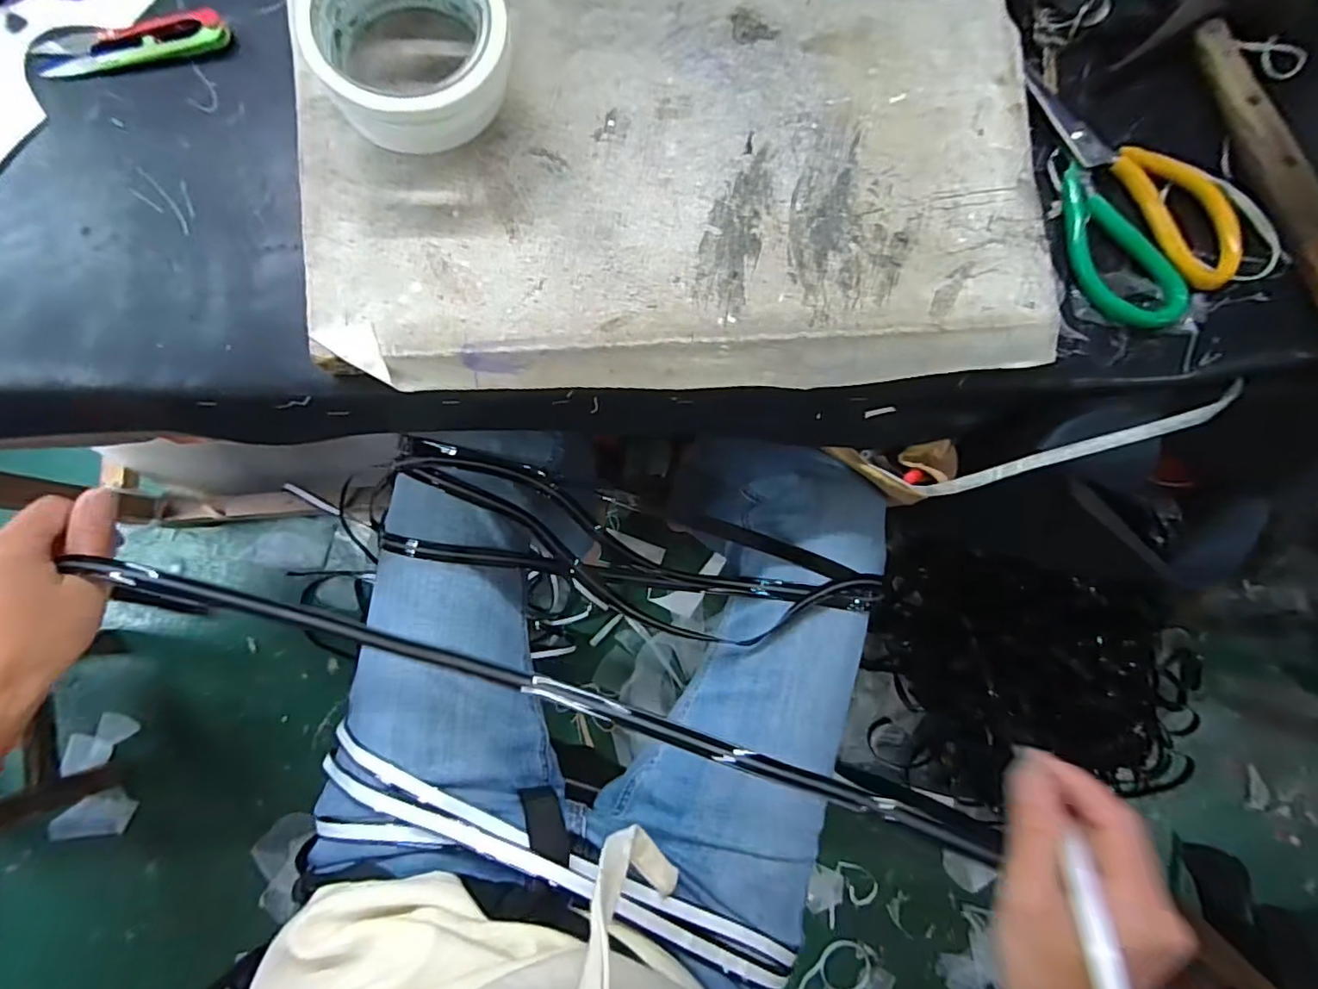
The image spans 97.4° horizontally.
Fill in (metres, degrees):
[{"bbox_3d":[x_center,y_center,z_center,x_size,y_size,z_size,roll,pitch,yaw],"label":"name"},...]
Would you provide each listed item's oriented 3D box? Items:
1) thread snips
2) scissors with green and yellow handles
[{"bbox_3d":[-0.293,-0.253,0.320,0.099,0.006,0.029,-15,86,-5],"label":"thread snips"},{"bbox_3d":[0.286,-0.185,0.349,0.095,0.007,0.164,-20,86,-5],"label":"scissors with green and yellow handles"}]

